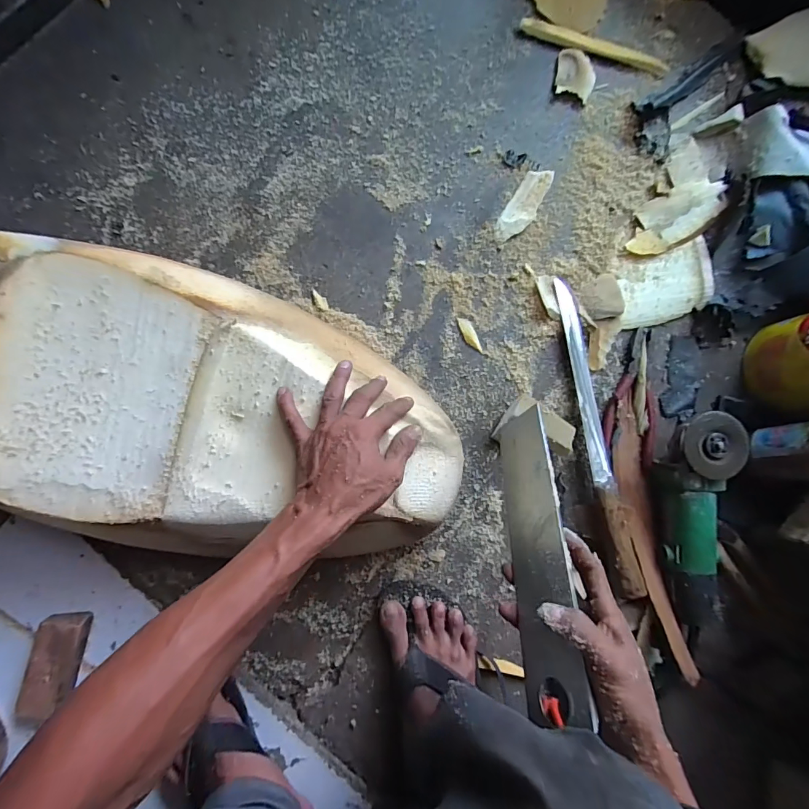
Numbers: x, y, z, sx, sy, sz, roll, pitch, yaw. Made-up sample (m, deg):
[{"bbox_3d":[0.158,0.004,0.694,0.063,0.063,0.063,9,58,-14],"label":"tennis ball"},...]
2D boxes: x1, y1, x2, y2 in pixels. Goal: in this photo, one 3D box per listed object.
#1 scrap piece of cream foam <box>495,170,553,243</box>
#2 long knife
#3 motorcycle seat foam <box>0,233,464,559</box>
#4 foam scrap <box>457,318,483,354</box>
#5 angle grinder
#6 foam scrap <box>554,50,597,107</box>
[{"bbox_3d":[0.175,-0.290,0.597,0.042,0.009,0.122,32,85,2],"label":"scrap piece of cream foam"},{"bbox_3d":[0.263,0.034,0.560,0.035,0.041,0.432,-9,85,-2],"label":"long knife"},{"bbox_3d":[-0.279,-0.012,0.445,0.703,0.127,0.285,14,84,-9],"label":"motorcycle seat foam"},{"bbox_3d":[0.094,-0.099,0.580,0.018,0.004,0.057,-23,85,-3],"label":"foam scrap"},{"bbox_3d":[0.379,0.146,0.528,0.076,0.084,0.264,1,84,-1],"label":"angle grinder"},{"bbox_3d":[0.265,-0.510,0.629,0.059,0.009,0.081,12,84,0],"label":"foam scrap"}]

